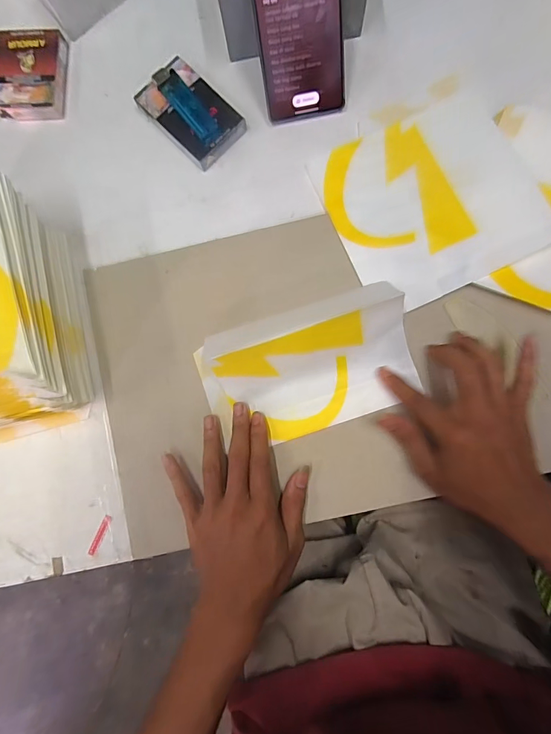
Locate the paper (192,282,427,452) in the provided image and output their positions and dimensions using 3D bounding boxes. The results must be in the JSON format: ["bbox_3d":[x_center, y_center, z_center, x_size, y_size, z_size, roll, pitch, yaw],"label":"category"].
[{"bbox_3d":[0.029,0.001,0.360,0.193,0.045,0.113,-19,85,1],"label":"paper"}]

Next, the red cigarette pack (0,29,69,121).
[{"bbox_3d":[-0.252,-0.301,0.408,0.067,0.019,0.088,3,86,3],"label":"red cigarette pack"}]

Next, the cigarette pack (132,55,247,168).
[{"bbox_3d":[-0.083,-0.251,0.392,0.096,0.021,0.062,45,89,5],"label":"cigarette pack"}]

